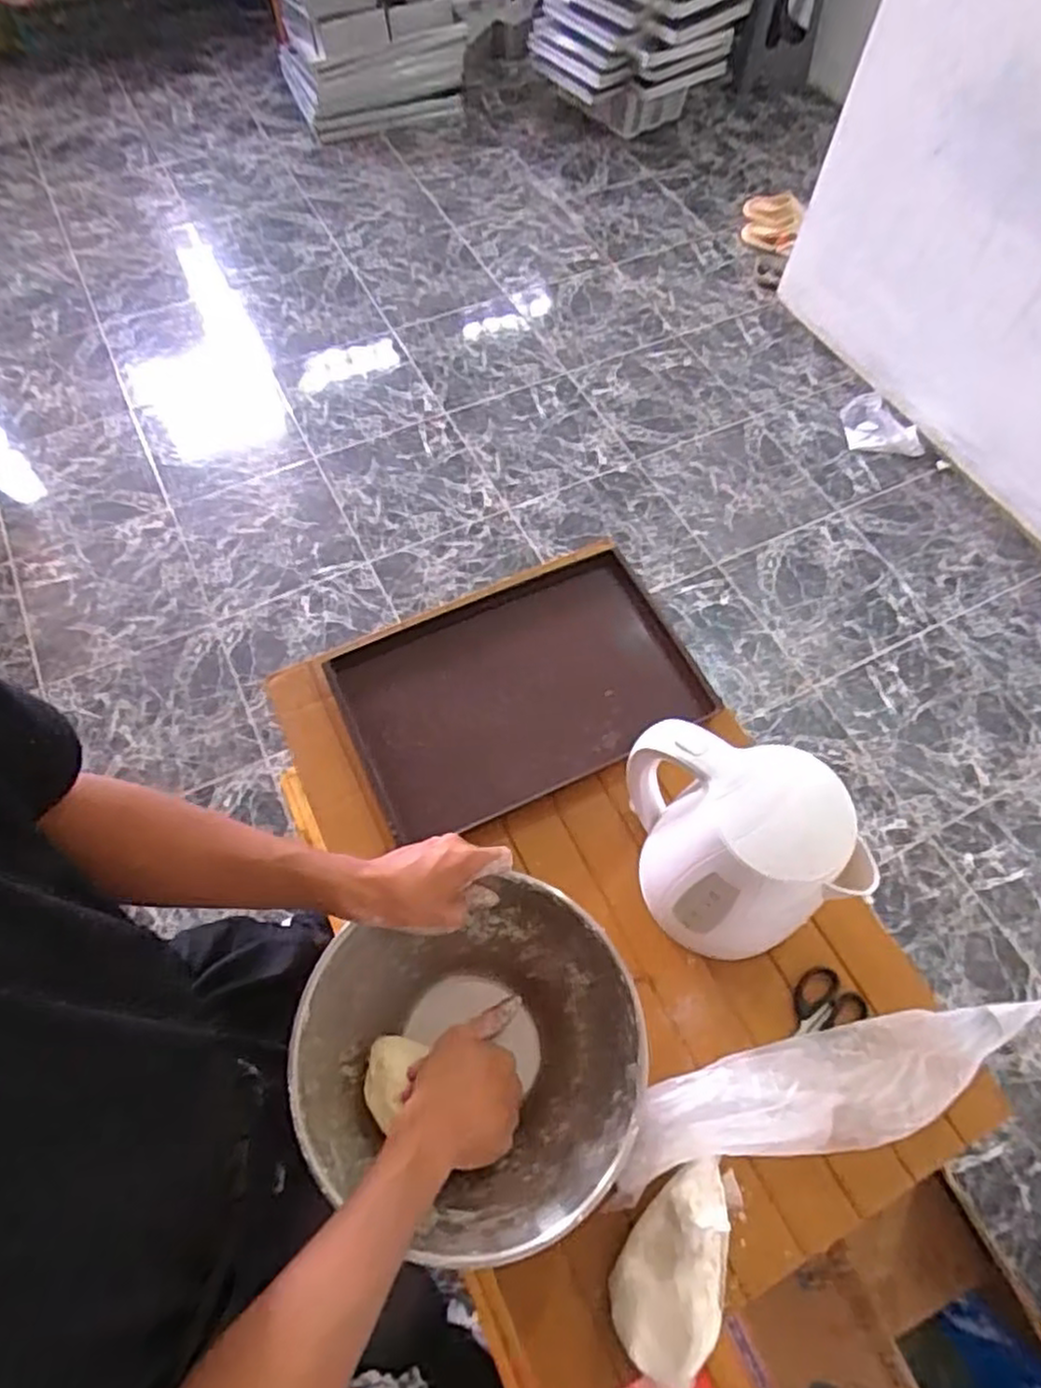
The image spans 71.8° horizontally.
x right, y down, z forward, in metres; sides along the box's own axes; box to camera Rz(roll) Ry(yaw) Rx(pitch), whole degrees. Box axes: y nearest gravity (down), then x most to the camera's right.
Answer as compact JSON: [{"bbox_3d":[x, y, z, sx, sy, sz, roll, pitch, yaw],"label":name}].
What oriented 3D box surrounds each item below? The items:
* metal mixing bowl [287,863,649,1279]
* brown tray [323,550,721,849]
[{"bbox_3d":[-0.034,0.293,0.577,0.255,0.112,0.231,-16,64,-8],"label":"metal mixing bowl"},{"bbox_3d":[0.000,-0.007,0.788,0.371,0.037,0.243,-23,66,-11],"label":"brown tray"}]

